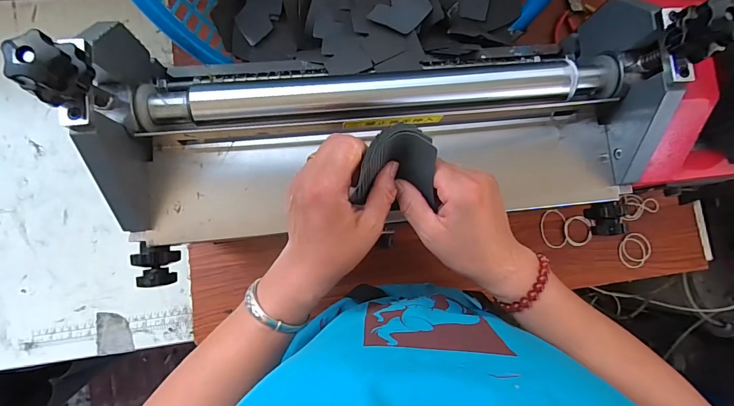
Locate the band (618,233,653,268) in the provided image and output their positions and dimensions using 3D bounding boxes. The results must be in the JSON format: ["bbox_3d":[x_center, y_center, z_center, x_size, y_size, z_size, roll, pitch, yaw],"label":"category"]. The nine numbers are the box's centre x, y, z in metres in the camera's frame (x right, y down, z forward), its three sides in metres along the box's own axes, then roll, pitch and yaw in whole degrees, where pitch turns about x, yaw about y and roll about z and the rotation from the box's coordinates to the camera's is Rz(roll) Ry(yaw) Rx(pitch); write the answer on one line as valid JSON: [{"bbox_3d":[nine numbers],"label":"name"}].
[{"bbox_3d":[0.440,0.077,0.627,0.060,0.006,0.056,1,86,-8],"label":"band"}]

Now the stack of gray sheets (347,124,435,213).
[{"bbox_3d":[0.025,-0.029,0.302,0.065,0.035,0.056,3,83,-4],"label":"stack of gray sheets"}]

